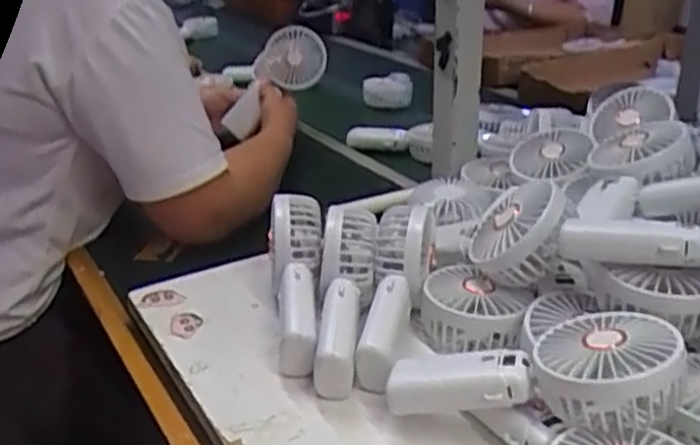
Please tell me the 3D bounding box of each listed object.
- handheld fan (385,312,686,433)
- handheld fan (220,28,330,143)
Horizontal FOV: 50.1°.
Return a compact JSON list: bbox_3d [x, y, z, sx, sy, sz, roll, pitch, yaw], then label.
[{"bbox_3d":[0.114,0.096,0.475,0.177,0.048,0.078,-8,21,23],"label":"handheld fan"},{"bbox_3d":[-0.113,-0.200,1.062,0.179,0.060,0.085,-51,41,-9],"label":"handheld fan"}]

